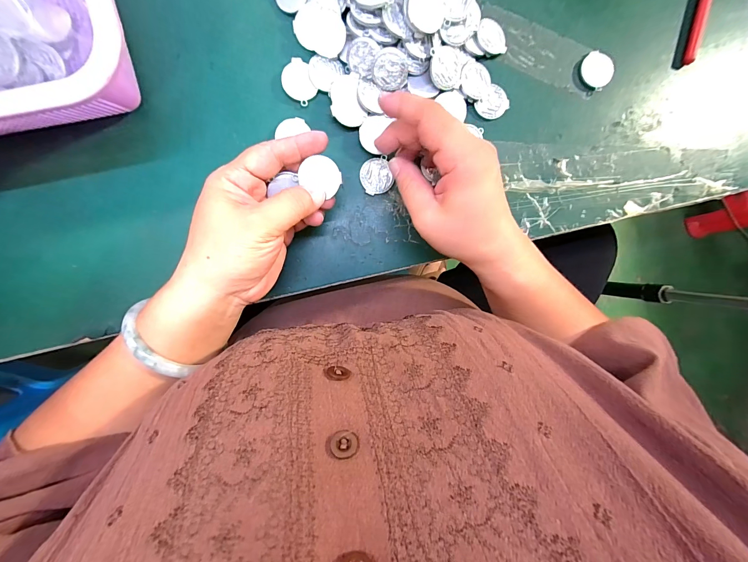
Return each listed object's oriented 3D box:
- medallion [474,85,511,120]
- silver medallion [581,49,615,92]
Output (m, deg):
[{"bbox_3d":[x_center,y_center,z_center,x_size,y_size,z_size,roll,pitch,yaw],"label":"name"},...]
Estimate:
[{"bbox_3d":[0.105,-0.155,0.274,0.024,0.005,0.030,41,88,-6],"label":"medallion"},{"bbox_3d":[0.201,-0.190,0.282,0.030,0.005,0.032,0,93,-6],"label":"silver medallion"}]

